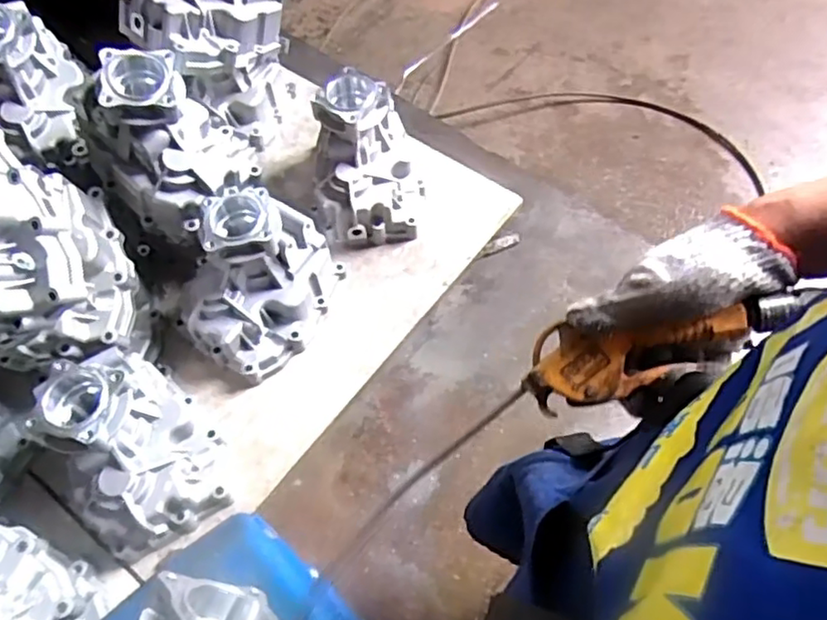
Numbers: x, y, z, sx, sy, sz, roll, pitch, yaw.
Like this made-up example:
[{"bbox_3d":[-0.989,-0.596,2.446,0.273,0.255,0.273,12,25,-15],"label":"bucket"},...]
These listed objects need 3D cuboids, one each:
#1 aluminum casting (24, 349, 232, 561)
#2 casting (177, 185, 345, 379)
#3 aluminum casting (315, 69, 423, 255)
[{"bbox_3d":[-0.346,0.156,0.805,0.156,0.186,0.213,-27,62,-13],"label":"aluminum casting"},{"bbox_3d":[-0.224,-0.051,0.917,0.158,0.184,0.218,21,62,14],"label":"casting"},{"bbox_3d":[-0.072,-0.231,1.007,0.173,0.195,0.180,-1,59,1],"label":"aluminum casting"}]

